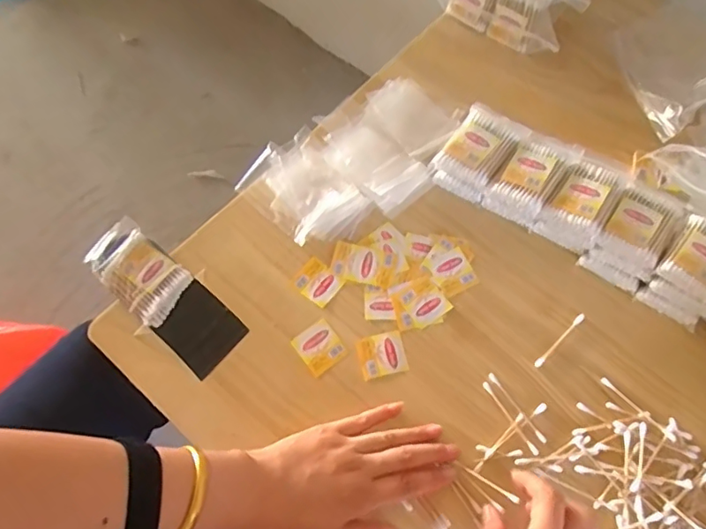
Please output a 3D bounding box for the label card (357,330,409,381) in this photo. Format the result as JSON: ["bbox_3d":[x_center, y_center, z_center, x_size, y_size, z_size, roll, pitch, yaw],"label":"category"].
[{"bbox_3d":[0.027,0.084,0.513,0.043,0.004,0.040,-13,66,-7],"label":"label card"}]

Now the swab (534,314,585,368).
[{"bbox_3d":[0.195,0.071,0.520,0.073,0.010,0.006,-40,72,-18],"label":"swab"}]

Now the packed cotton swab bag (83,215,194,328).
[{"bbox_3d":[-0.212,0.007,0.547,0.106,0.022,0.062,38,70,16],"label":"packed cotton swab bag"}]

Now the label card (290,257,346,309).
[{"bbox_3d":[-0.035,0.018,0.549,0.044,0.004,0.037,38,70,16],"label":"label card"}]

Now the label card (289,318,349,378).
[{"bbox_3d":[-0.032,0.078,0.520,0.039,0.004,0.043,-34,70,-16],"label":"label card"}]

